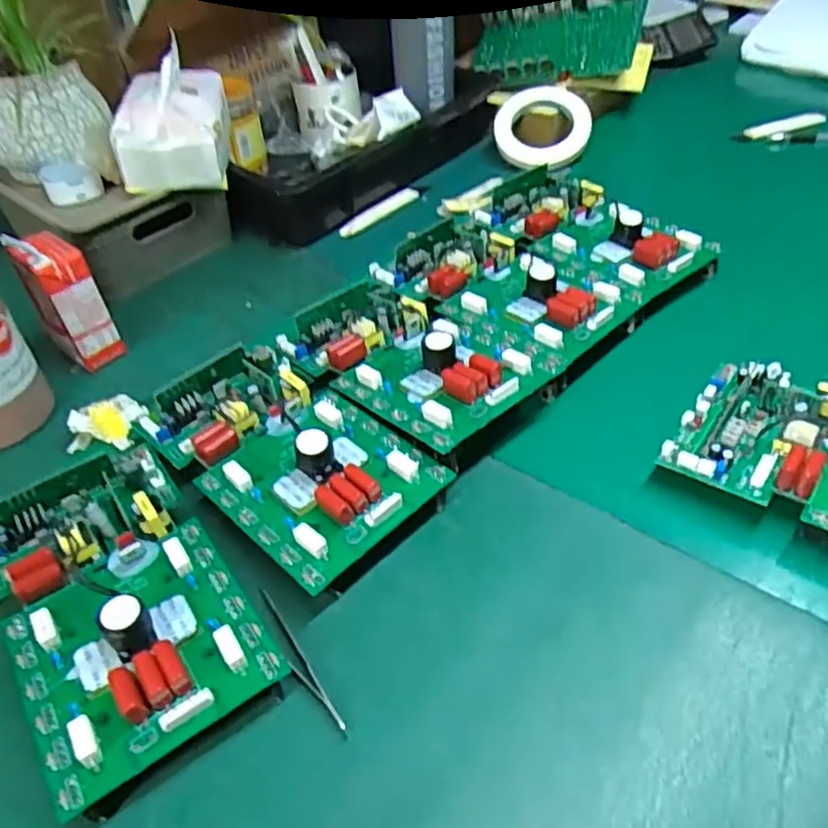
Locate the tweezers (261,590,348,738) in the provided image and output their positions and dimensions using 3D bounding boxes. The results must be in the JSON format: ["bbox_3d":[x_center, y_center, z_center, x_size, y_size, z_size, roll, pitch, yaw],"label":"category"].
[{"bbox_3d":[-0.067,0.145,0.410,0.011,0.011,0.099,-27,49,-20],"label":"tweezers"}]

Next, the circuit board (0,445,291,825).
[{"bbox_3d":[-0.180,0.112,0.427,0.127,0.049,0.212,-29,49,-22],"label":"circuit board"}]

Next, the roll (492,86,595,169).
[{"bbox_3d":[0.156,-0.352,0.856,0.112,0.012,0.119,-3,72,8],"label":"roll"}]

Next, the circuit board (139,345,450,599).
[{"bbox_3d":[-0.093,0.025,0.507,0.127,0.046,0.214,-37,52,-28],"label":"circuit board"}]

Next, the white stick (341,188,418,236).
[{"bbox_3d":[-0.039,-0.233,0.817,0.013,0.017,0.120,33,56,33],"label":"white stick"}]

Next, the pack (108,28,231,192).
[{"bbox_3d":[-0.239,-0.296,0.705,0.099,0.089,0.141,-4,44,2],"label":"pack"}]

